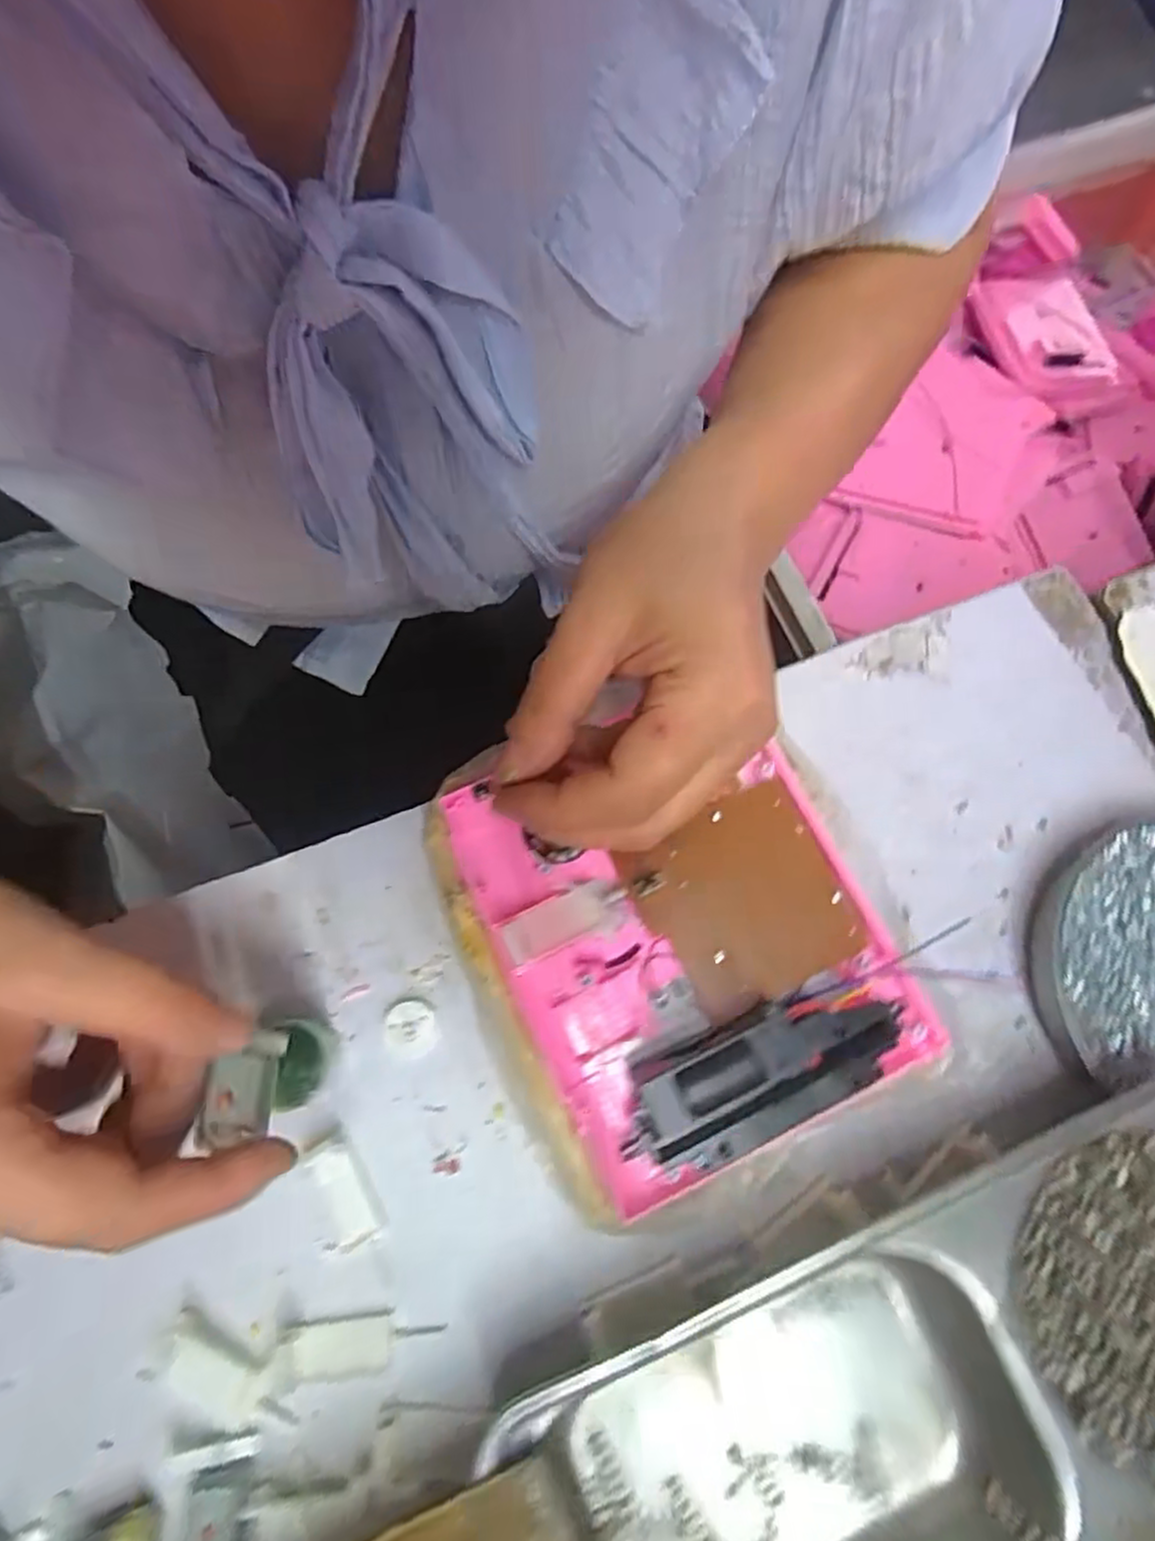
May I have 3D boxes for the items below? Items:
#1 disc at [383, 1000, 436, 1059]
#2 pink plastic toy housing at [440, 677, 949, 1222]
[{"bbox_3d":[-0.070,0.106,0.280,0.021,0.006,0.022,0,72,0],"label":"disc"},{"bbox_3d":[0.036,0.057,0.250,0.137,0.037,0.152,-24,74,-7],"label":"pink plastic toy housing"}]

